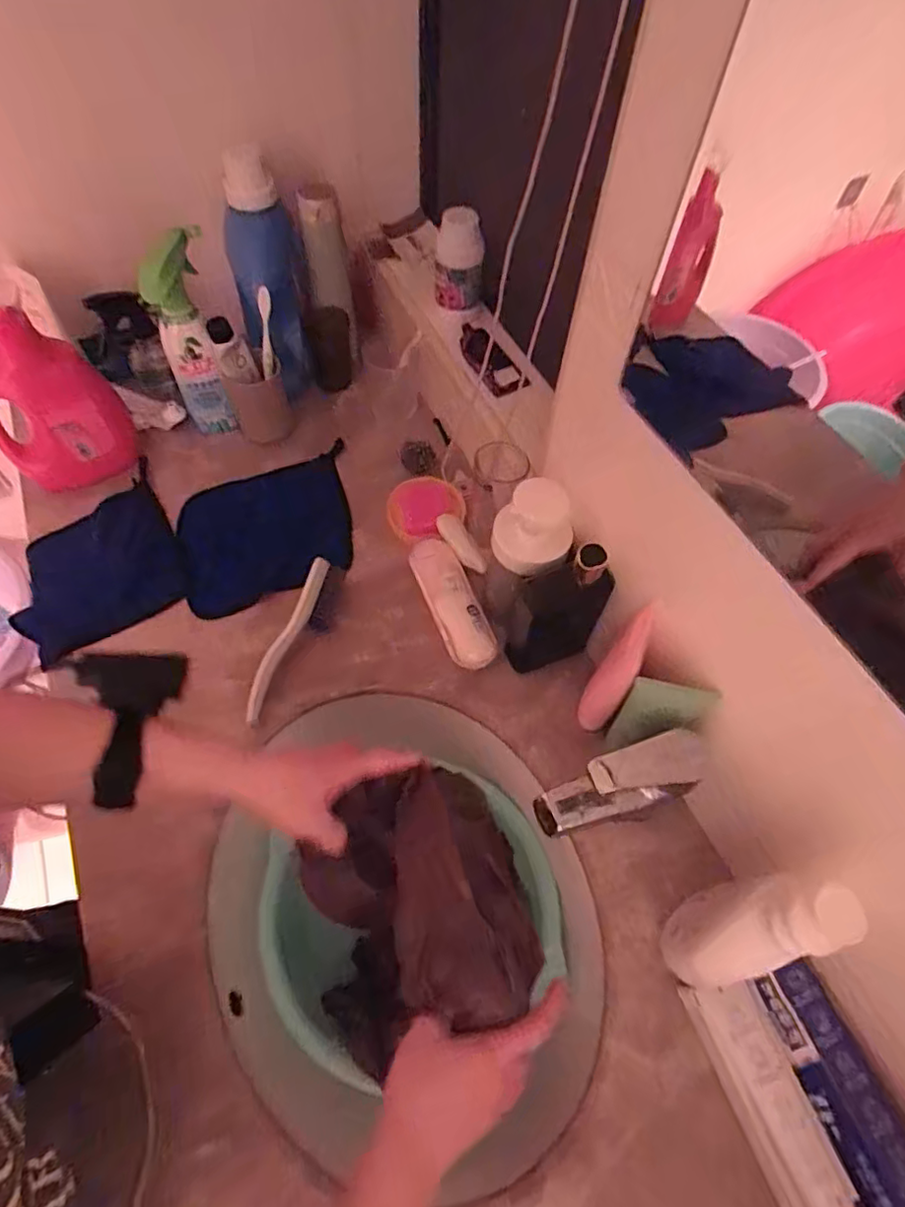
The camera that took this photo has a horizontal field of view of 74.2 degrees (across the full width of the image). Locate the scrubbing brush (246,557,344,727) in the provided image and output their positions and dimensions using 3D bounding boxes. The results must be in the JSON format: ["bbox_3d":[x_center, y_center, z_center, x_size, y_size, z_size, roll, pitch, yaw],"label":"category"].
[{"bbox_3d":[-0.168,0.038,0.650,0.042,0.035,0.198,21,60,10],"label":"scrubbing brush"}]

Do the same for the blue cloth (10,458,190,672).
[{"bbox_3d":[-0.425,-0.052,0.710,0.189,0.016,0.218,-31,64,-16],"label":"blue cloth"}]

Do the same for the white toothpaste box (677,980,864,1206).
[{"bbox_3d":[0.243,0.389,0.444,0.048,0.058,0.189,-18,61,-10],"label":"white toothpaste box"}]

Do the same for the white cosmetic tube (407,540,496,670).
[{"bbox_3d":[-0.002,-0.003,0.687,0.053,0.029,0.170,-19,61,-10],"label":"white cosmetic tube"}]

